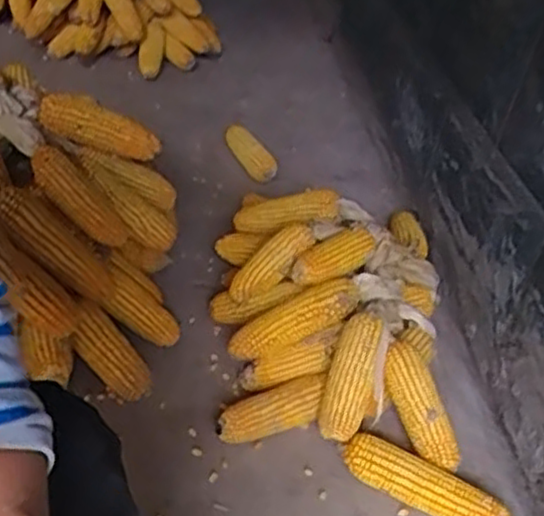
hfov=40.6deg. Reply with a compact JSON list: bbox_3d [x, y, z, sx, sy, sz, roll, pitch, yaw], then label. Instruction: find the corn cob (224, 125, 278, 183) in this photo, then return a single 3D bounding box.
[{"bbox_3d":[-0.046,-0.216,1.493,0.057,0.054,0.185,-7,38,-23],"label":"corn cob"}]

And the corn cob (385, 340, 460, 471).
[{"bbox_3d":[0.191,0.189,0.944,0.058,0.042,0.167,-16,78,-30],"label":"corn cob"}]

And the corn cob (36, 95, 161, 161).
[{"bbox_3d":[-0.226,-0.176,0.969,0.160,0.046,0.056,20,35,-3],"label":"corn cob"}]

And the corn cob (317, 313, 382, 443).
[{"bbox_3d":[0.101,0.150,0.944,0.058,0.164,0.048,15,-3,10],"label":"corn cob"}]

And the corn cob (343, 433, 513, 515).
[{"bbox_3d":[0.185,0.280,0.888,0.208,0.052,0.047,22,37,19],"label":"corn cob"}]

